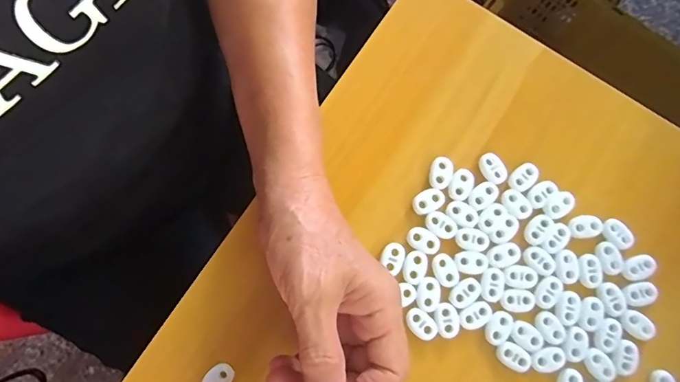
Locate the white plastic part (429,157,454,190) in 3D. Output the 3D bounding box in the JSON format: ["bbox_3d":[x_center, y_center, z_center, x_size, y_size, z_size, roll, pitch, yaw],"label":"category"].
[{"bbox_3d":[0.070,-0.013,0.305,0.016,0.004,0.023,15,82,2],"label":"white plastic part"}]

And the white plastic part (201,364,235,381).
[{"bbox_3d":[-0.079,0.122,0.285,0.015,0.005,0.022,41,84,6],"label":"white plastic part"}]

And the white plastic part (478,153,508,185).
[{"bbox_3d":[0.107,-0.016,0.305,0.016,0.004,0.022,-35,83,-5],"label":"white plastic part"}]

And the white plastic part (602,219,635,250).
[{"bbox_3d":[0.189,0.029,0.298,0.022,0.004,0.014,44,84,6],"label":"white plastic part"}]

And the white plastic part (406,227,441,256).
[{"bbox_3d":[0.057,0.034,0.298,0.023,0.004,0.015,24,82,3],"label":"white plastic part"}]

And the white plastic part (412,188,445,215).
[{"bbox_3d":[0.061,0.007,0.302,0.022,0.004,0.015,-22,82,-3],"label":"white plastic part"}]

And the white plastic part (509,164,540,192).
[{"bbox_3d":[0.127,-0.010,0.304,0.022,0.004,0.015,-34,83,-5],"label":"white plastic part"}]

